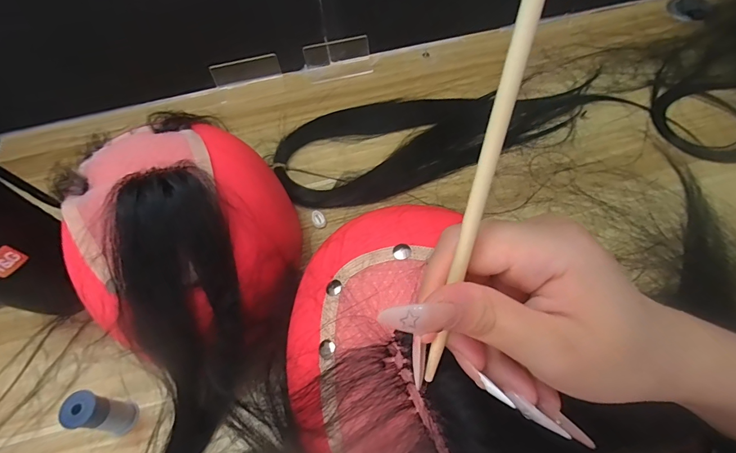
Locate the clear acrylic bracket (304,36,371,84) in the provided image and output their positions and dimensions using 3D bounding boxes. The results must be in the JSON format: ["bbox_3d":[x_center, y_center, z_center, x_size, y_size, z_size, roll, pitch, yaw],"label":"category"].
[{"bbox_3d":[-0.035,-0.206,0.463,0.079,0.029,0.031,-11,58,-2],"label":"clear acrylic bracket"}]

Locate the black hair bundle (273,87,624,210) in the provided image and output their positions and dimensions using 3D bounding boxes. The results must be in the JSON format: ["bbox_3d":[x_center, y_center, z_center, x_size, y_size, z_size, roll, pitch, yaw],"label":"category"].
[{"bbox_3d":[0.074,-0.110,0.414,0.345,0.012,0.127,-21,59,-8],"label":"black hair bundle"}]

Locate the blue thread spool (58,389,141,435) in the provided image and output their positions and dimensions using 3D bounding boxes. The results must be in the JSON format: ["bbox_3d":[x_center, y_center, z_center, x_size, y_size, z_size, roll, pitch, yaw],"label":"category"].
[{"bbox_3d":[-0.182,0.127,0.261,0.020,0.049,0.021,-2,58,3],"label":"blue thread spool"}]

